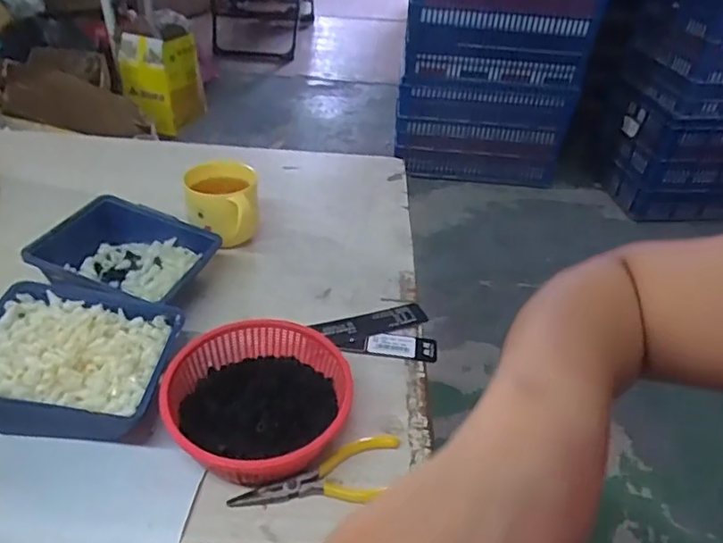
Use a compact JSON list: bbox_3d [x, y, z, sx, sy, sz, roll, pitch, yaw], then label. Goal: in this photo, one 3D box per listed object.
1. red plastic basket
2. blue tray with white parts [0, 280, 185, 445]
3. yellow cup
[{"bbox_3d":[-0.078,0.100,0.422,0.130,0.048,0.134,3,38,-2],"label":"red plastic basket"},{"bbox_3d":[-0.216,0.071,0.426,0.133,0.066,0.124,4,38,-1],"label":"blue tray with white parts"},{"bbox_3d":[-0.151,-0.070,0.612,0.074,0.078,0.080,-3,38,-9],"label":"yellow cup"}]

